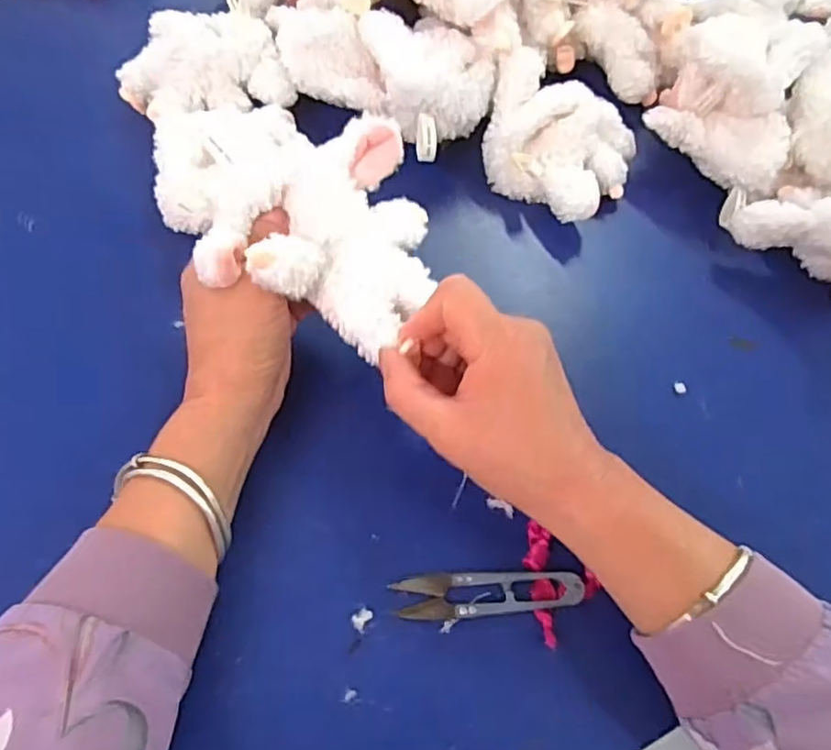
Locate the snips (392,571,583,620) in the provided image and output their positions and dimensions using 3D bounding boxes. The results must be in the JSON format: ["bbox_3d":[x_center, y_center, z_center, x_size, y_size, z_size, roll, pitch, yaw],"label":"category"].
[{"bbox_3d":[0.040,0.119,0.354,0.100,0.009,0.024,-1,61,-4],"label":"snips"}]

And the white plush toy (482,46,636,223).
[{"bbox_3d":[0.103,-0.168,0.475,0.114,0.059,0.092,20,62,8],"label":"white plush toy"}]

